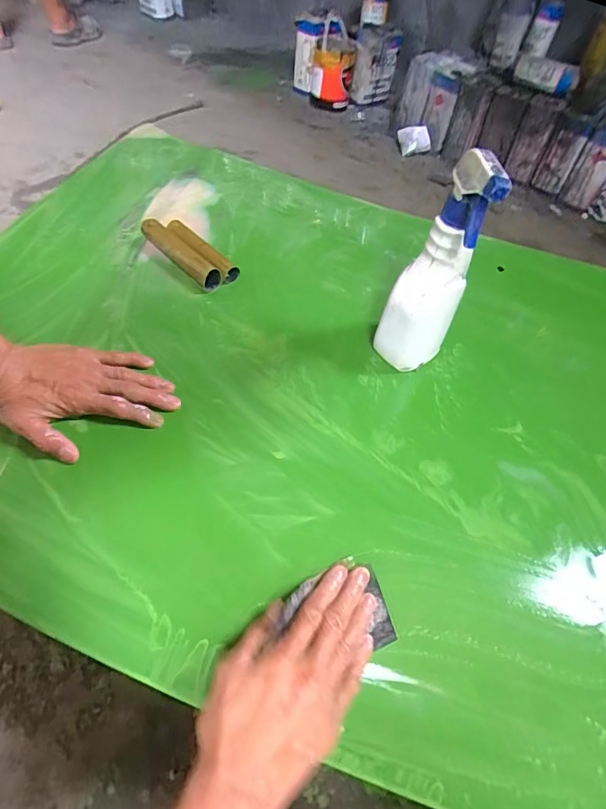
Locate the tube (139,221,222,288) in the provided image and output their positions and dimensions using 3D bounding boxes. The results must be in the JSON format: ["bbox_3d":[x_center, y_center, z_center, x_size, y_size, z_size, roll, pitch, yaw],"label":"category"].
[{"bbox_3d":[-0.161,-0.197,0.606,0.030,0.028,0.132,-33,63,-27],"label":"tube"}]

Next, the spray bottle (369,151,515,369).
[{"bbox_3d":[0.126,-0.121,0.460,0.069,0.229,0.059,26,55,13],"label":"spray bottle"}]

